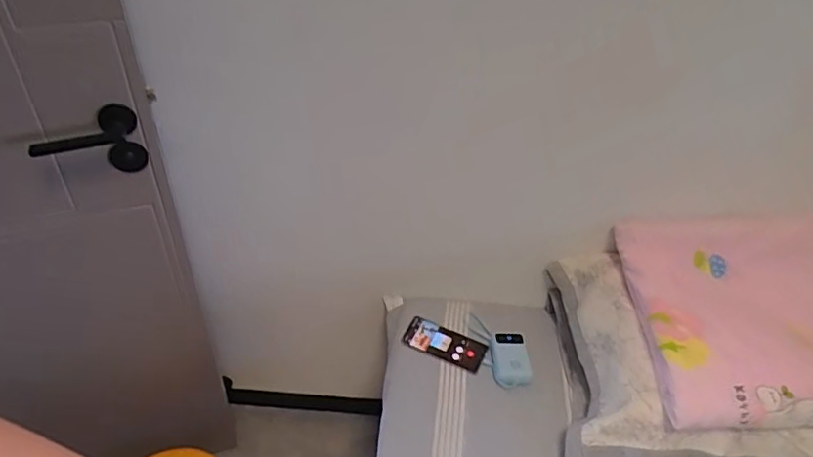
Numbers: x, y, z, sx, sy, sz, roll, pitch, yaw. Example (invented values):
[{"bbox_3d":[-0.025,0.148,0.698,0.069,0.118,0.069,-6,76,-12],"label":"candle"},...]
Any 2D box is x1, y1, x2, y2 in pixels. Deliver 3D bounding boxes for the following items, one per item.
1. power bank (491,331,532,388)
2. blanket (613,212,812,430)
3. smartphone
[{"bbox_3d":[0.204,0.251,1.125,0.072,0.029,0.112,5,41,2],"label":"power bank"},{"bbox_3d":[0.604,0.137,0.962,0.415,0.060,0.362,-3,54,2],"label":"blanket"},{"bbox_3d":[0.078,0.233,1.160,0.163,0.016,0.069,22,61,13],"label":"smartphone"}]

